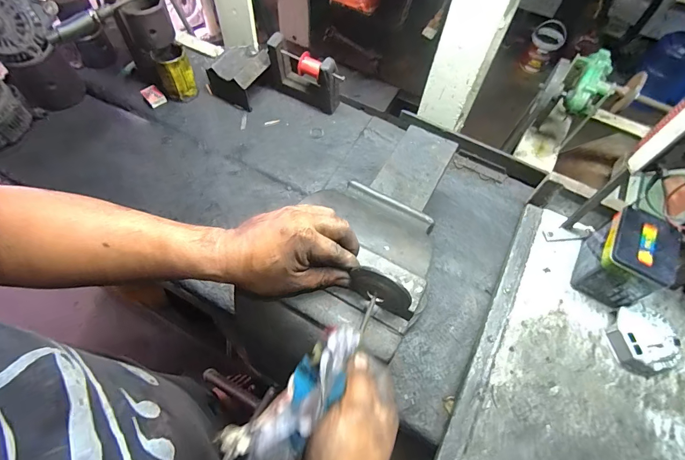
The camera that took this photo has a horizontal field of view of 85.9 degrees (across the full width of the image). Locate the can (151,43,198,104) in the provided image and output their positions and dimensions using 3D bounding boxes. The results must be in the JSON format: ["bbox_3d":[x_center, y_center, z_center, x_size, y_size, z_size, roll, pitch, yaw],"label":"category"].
[{"bbox_3d":[-0.394,-0.367,0.873,0.075,0.126,0.071,2,60,-3],"label":"can"}]

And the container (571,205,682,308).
[{"bbox_3d":[0.496,0.047,0.647,0.093,0.121,0.130,31,63,13],"label":"container"}]

